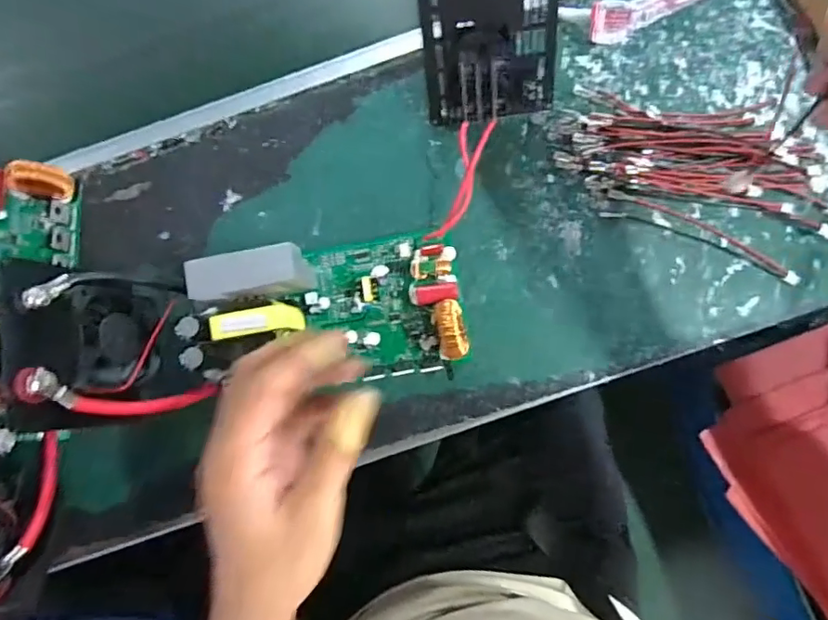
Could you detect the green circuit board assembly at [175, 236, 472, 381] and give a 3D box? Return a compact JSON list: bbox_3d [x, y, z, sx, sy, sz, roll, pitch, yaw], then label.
[{"bbox_3d":[-0.059,0.001,0.357,0.185,0.048,0.100,-2,84,-3],"label":"green circuit board assembly"}]

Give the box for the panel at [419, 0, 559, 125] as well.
[{"bbox_3d":[0.050,-0.166,0.347,0.086,0.093,0.033,-7,40,3],"label":"panel"}]

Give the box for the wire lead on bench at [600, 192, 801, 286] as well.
[{"bbox_3d":[0.198,-0.051,0.375,0.134,0.004,0.019,22,82,6],"label":"wire lead on bench"}]

